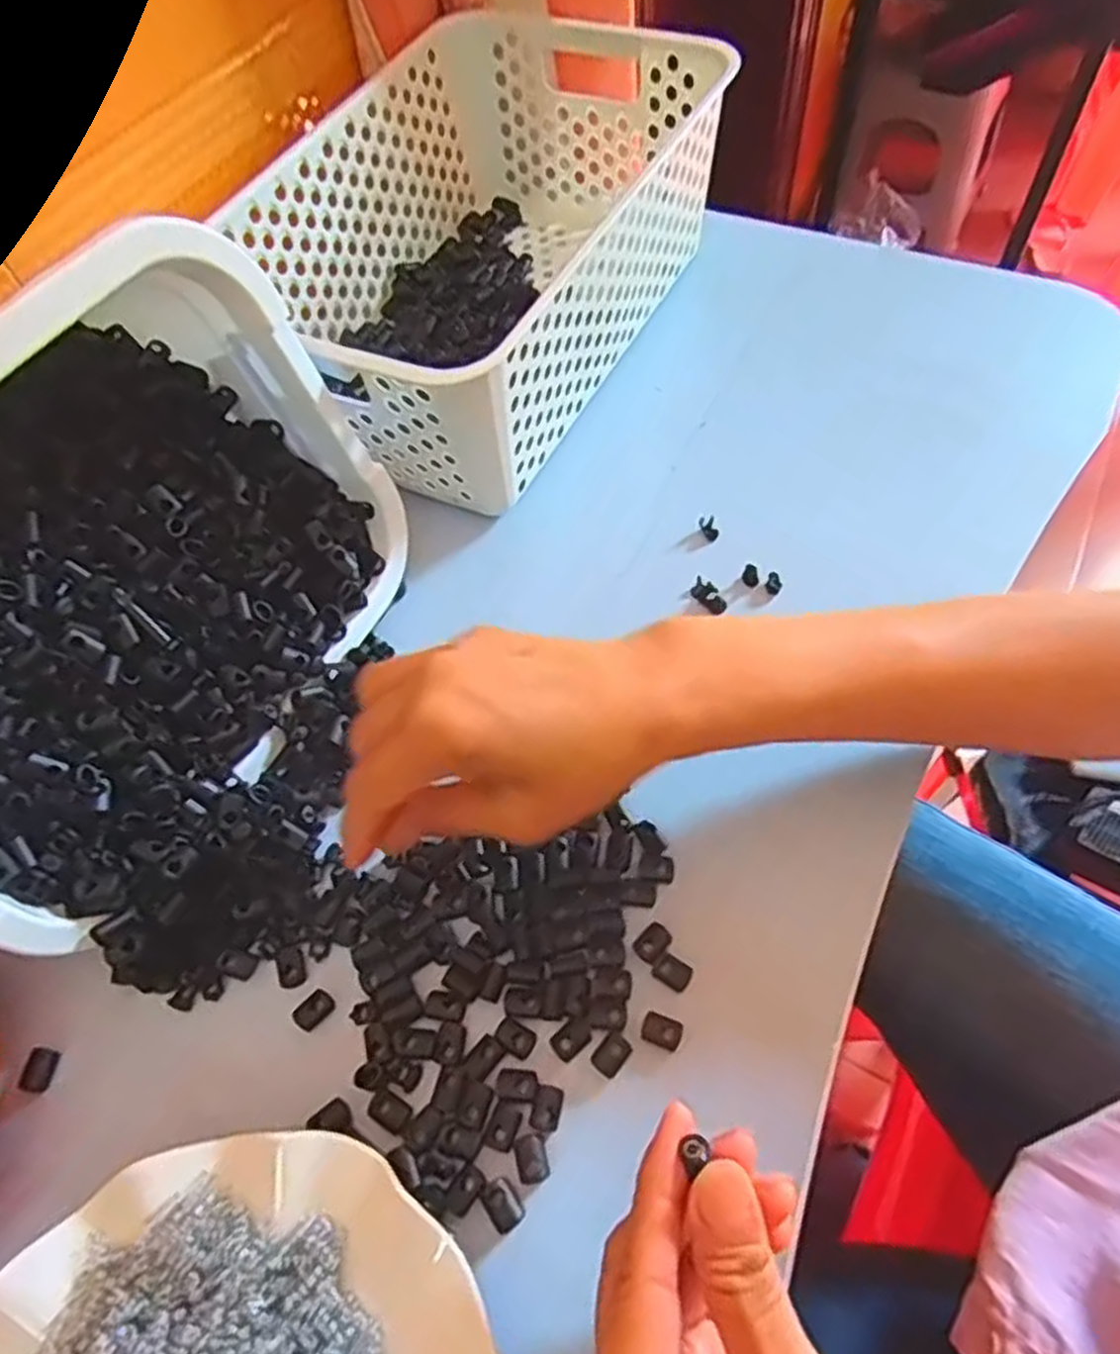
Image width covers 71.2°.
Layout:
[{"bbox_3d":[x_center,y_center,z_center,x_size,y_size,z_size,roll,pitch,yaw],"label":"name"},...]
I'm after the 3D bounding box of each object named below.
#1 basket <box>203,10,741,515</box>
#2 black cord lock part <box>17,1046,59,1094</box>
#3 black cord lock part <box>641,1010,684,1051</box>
[{"bbox_3d":[-0.049,-0.261,0.474,0.201,0.112,0.324,25,65,18],"label":"basket"},{"bbox_3d":[-0.208,0.156,0.312,0.009,0.007,0.016,8,60,7],"label":"black cord lock part"},{"bbox_3d":[0.039,0.135,0.298,0.015,0.004,0.011,16,63,14],"label":"black cord lock part"}]

